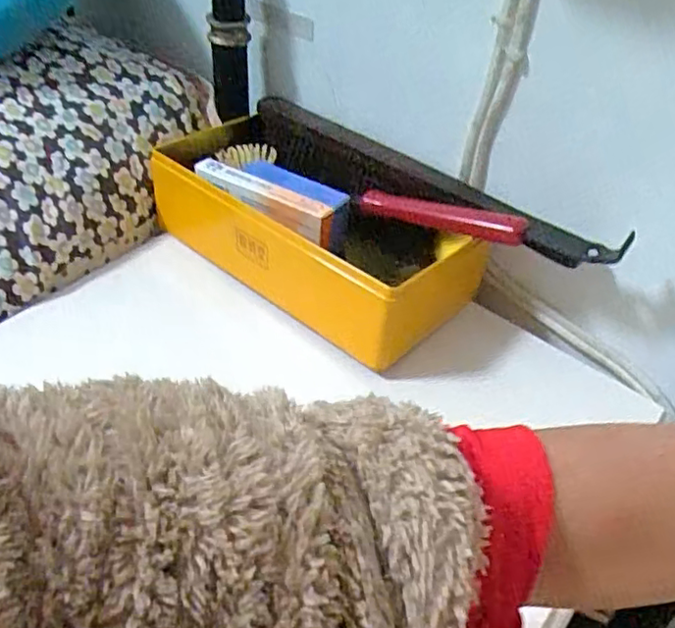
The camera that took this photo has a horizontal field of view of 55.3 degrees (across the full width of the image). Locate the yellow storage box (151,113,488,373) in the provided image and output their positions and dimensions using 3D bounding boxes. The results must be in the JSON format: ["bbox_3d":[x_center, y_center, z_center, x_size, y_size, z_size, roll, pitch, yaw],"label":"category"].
[{"bbox_3d":[-0.037,-0.084,0.601,0.312,0.082,0.134,35,51,26],"label":"yellow storage box"}]

